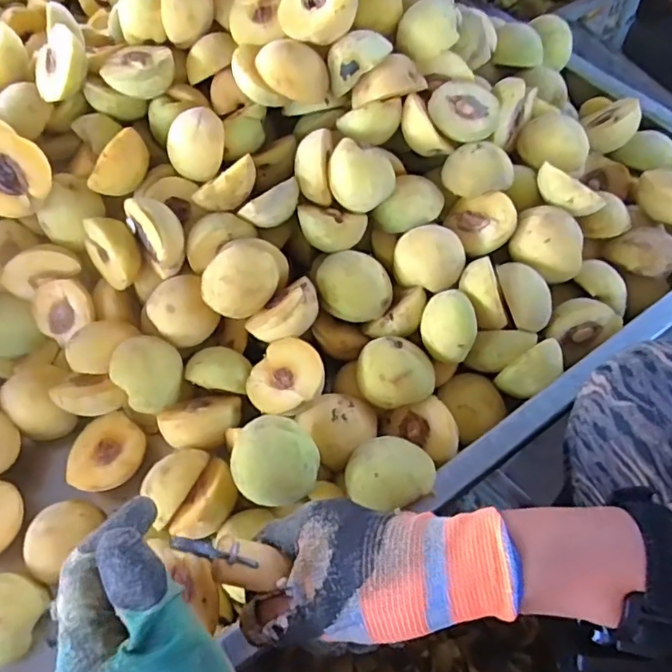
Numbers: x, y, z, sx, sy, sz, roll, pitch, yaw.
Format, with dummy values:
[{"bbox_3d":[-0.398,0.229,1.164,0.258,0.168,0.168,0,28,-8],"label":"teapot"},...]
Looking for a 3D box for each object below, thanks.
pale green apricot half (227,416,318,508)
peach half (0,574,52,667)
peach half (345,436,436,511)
[{"bbox_3d":[-0.043,0.086,0.398,0.058,0.040,0.053,-2,57,2],"label":"pale green apricot half"},{"bbox_3d":[-0.235,0.194,0.395,0.054,0.024,0.053,-2,57,2],"label":"peach half"},{"bbox_3d":[0.038,0.094,0.395,0.059,0.025,0.049,-21,59,-10],"label":"peach half"}]

